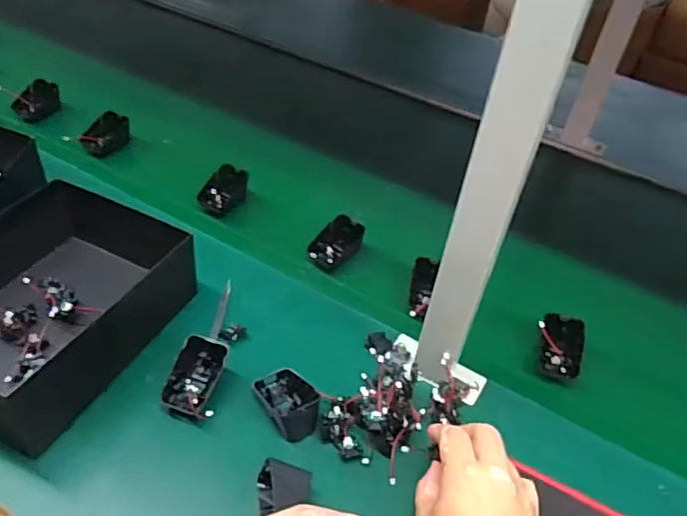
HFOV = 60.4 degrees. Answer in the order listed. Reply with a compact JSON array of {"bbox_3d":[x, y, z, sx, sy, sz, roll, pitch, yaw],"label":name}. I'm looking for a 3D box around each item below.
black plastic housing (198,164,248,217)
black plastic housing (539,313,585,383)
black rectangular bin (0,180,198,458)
[{"bbox_3d":[-0.158,-0.092,0.777,0.043,0.031,0.066,30,48,22],"label":"black plastic housing"},{"bbox_3d":[0.231,0.096,0.630,0.047,0.014,0.068,8,85,7],"label":"black plastic housing"},{"bbox_3d":[-0.293,0.041,0.592,0.187,0.081,0.256,21,46,13],"label":"black rectangular bin"}]

